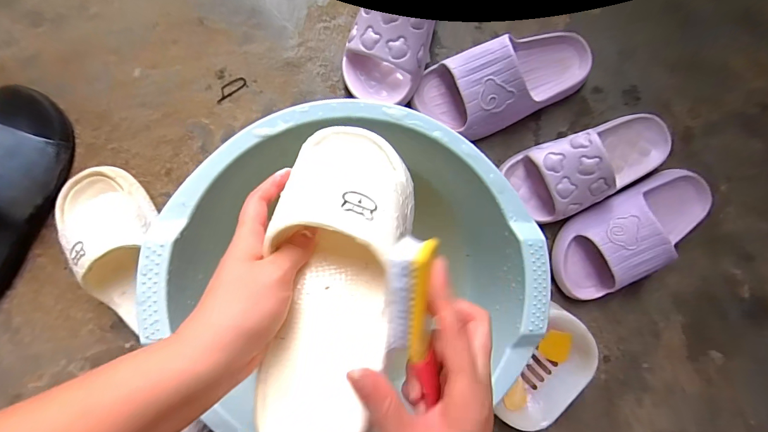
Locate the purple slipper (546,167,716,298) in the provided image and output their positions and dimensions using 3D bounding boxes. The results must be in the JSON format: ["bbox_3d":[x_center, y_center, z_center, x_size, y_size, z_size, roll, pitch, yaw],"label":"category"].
[{"bbox_3d":[0.351,0.020,0.494,0.245,0.069,0.109,-30,92,-5],"label":"purple slipper"}]

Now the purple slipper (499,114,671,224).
[{"bbox_3d":[0.286,-0.068,0.487,0.245,0.075,0.103,-21,91,-5],"label":"purple slipper"}]

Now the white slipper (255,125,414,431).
[{"bbox_3d":[-0.036,0.037,0.260,0.097,0.069,0.248,9,76,-5],"label":"white slipper"}]

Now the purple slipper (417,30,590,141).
[{"bbox_3d":[0.167,-0.179,0.480,0.248,0.069,0.106,-21,91,-5],"label":"purple slipper"}]

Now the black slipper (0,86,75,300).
[{"bbox_3d":[-0.458,-0.021,0.414,0.107,0.076,0.267,16,88,-5],"label":"black slipper"}]

